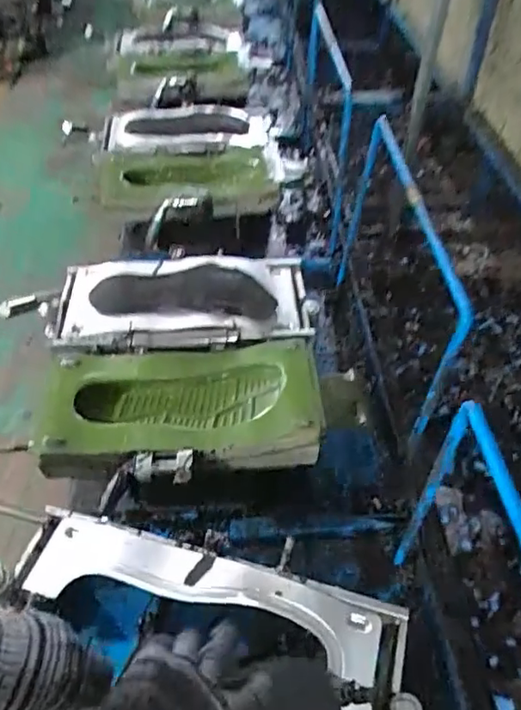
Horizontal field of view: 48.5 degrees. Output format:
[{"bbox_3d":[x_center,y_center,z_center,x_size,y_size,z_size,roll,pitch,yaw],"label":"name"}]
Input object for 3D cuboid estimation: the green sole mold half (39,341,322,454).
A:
[{"bbox_3d":[-0.111,0.068,0.802,0.347,0.088,0.163,-1,45,-4],"label":"green sole mold half"}]

